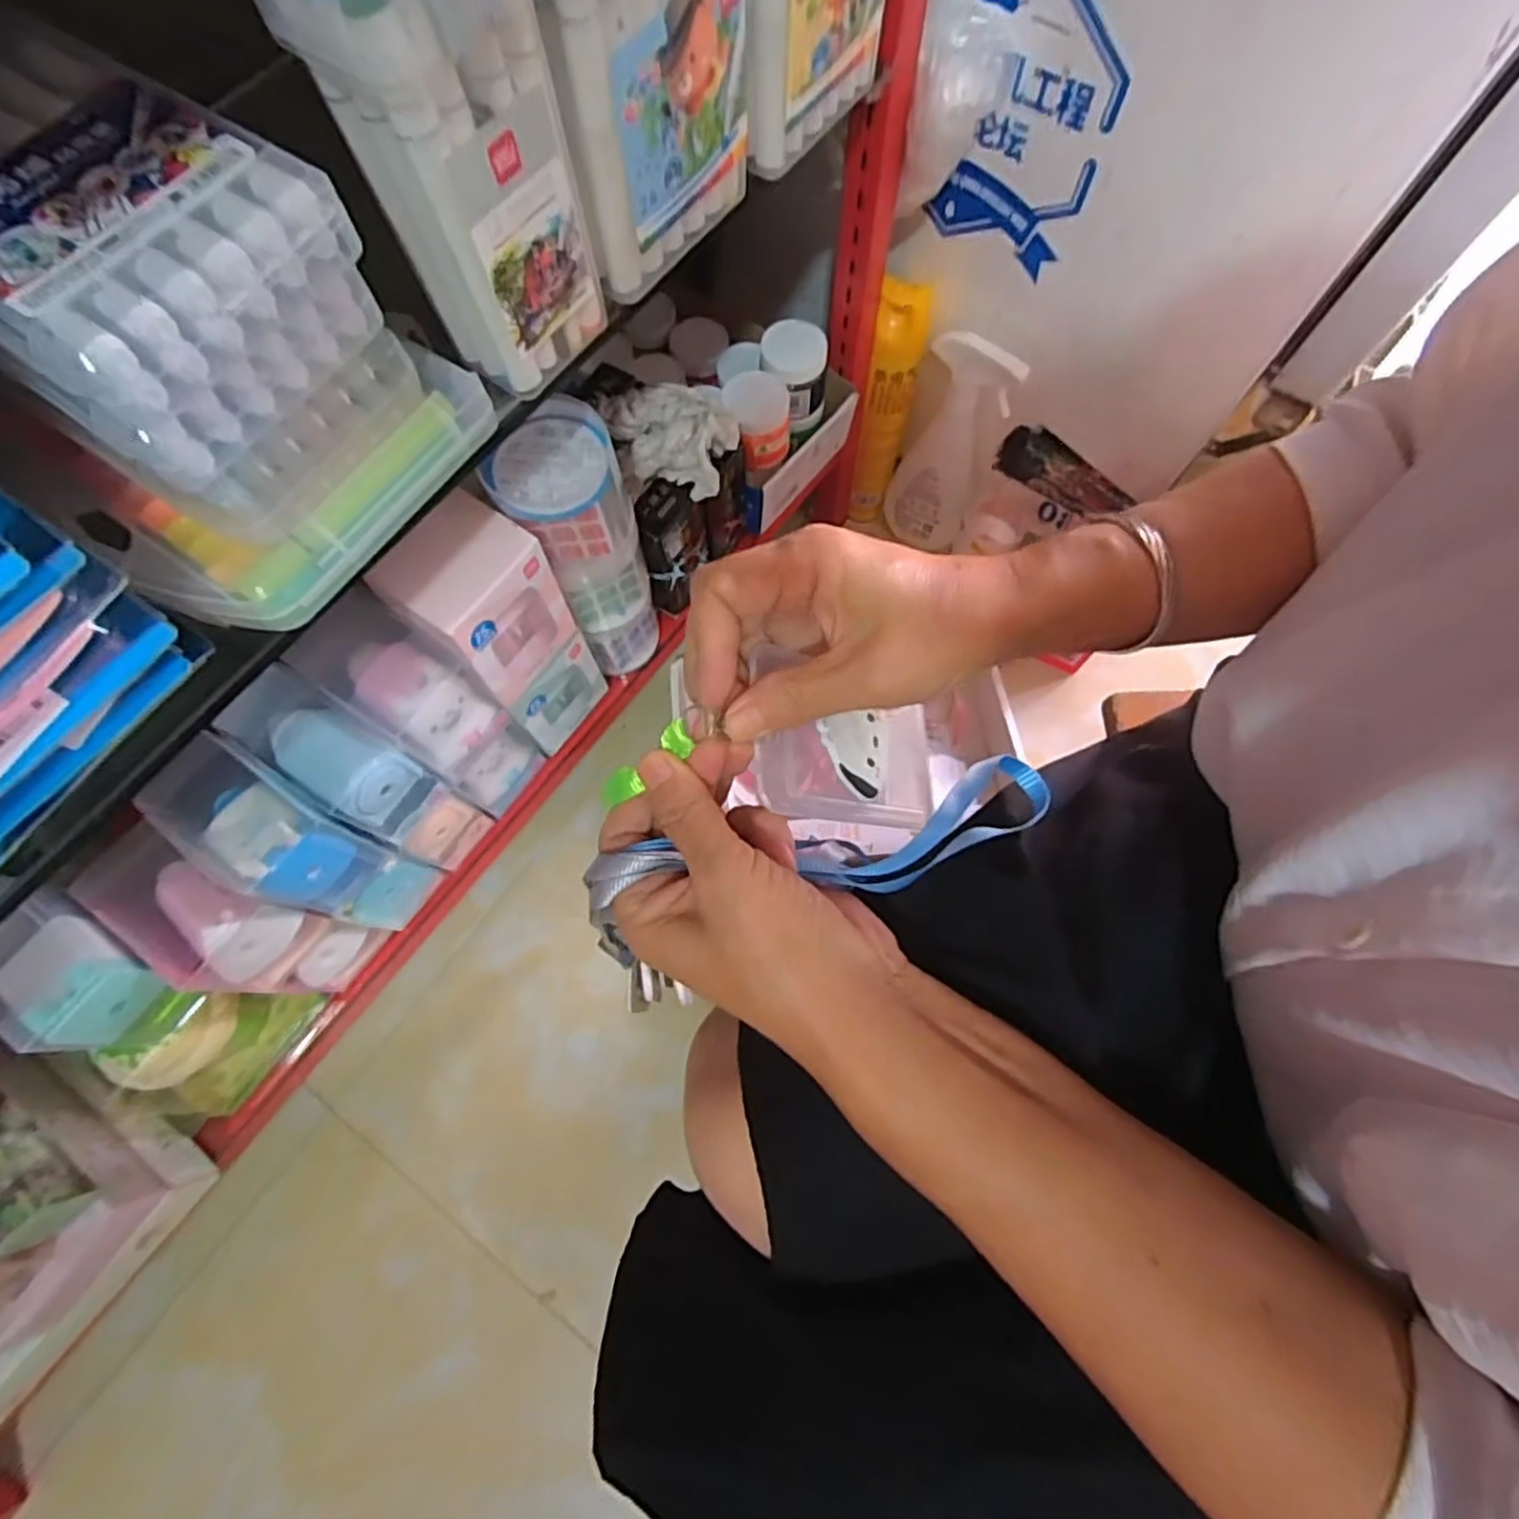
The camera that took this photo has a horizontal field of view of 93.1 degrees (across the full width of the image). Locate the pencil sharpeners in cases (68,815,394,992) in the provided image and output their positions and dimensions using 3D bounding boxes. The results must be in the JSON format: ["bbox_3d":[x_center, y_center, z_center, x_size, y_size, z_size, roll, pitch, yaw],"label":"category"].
[{"bbox_3d":[-0.343,0.107,0.486,0.108,0.156,0.061,31,74,11],"label":"pencil sharpeners in cases"}]

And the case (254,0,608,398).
[{"bbox_3d":[-0.113,-0.230,0.280,0.080,0.155,0.056,-35,74,-11],"label":"case"}]

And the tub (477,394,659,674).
[{"bbox_3d":[-0.125,-0.147,0.527,0.073,0.222,0.071,0,71,1],"label":"tub"}]

